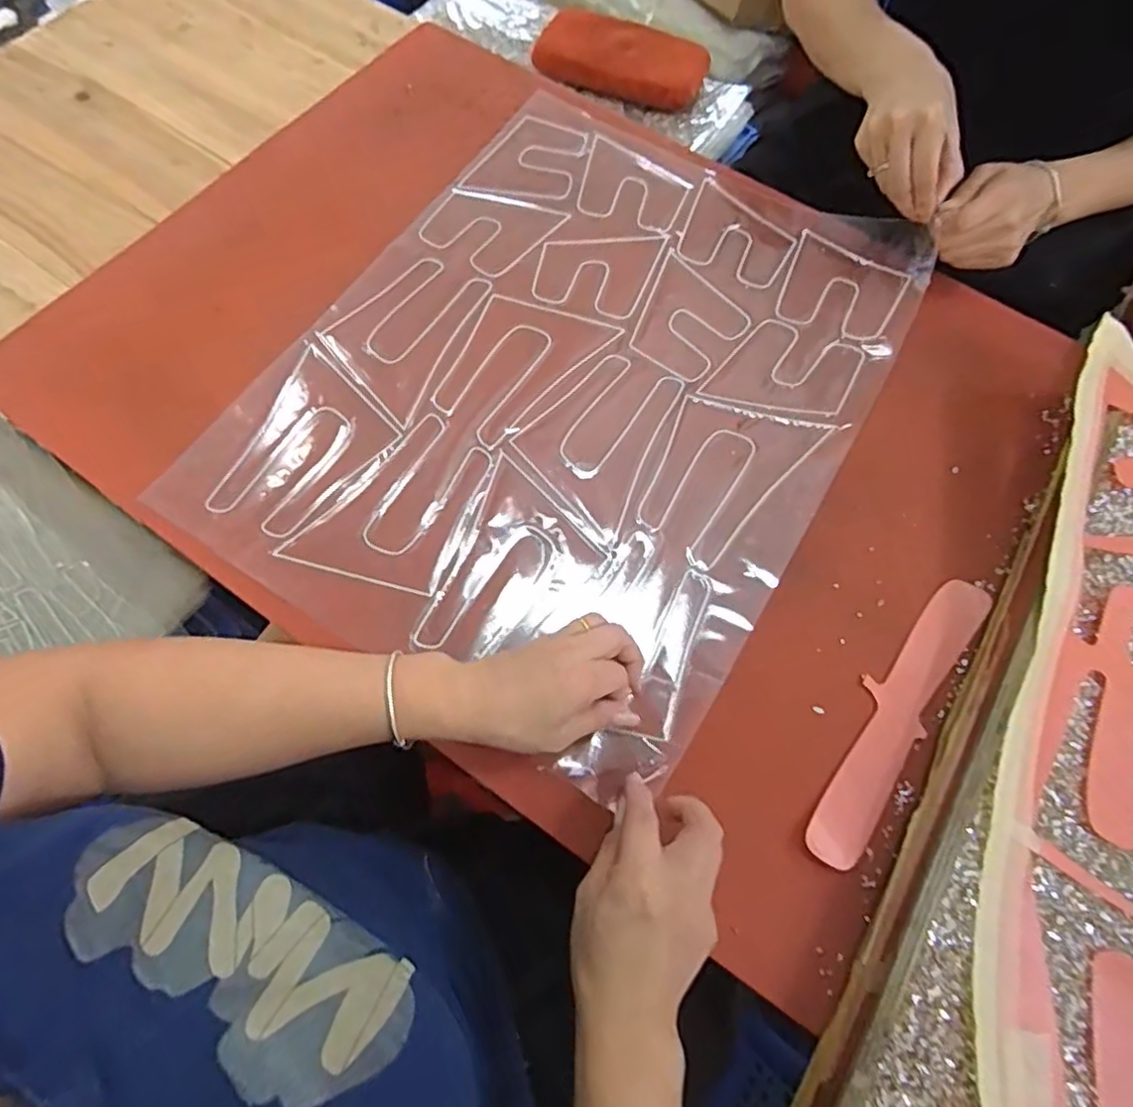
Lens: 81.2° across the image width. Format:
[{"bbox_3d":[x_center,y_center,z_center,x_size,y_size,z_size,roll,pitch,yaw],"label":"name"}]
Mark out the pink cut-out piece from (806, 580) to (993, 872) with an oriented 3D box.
[{"bbox_3d":[0.230,0.108,0.457,0.042,0.007,0.234,36,68,10],"label":"pink cut-out piece"}]

